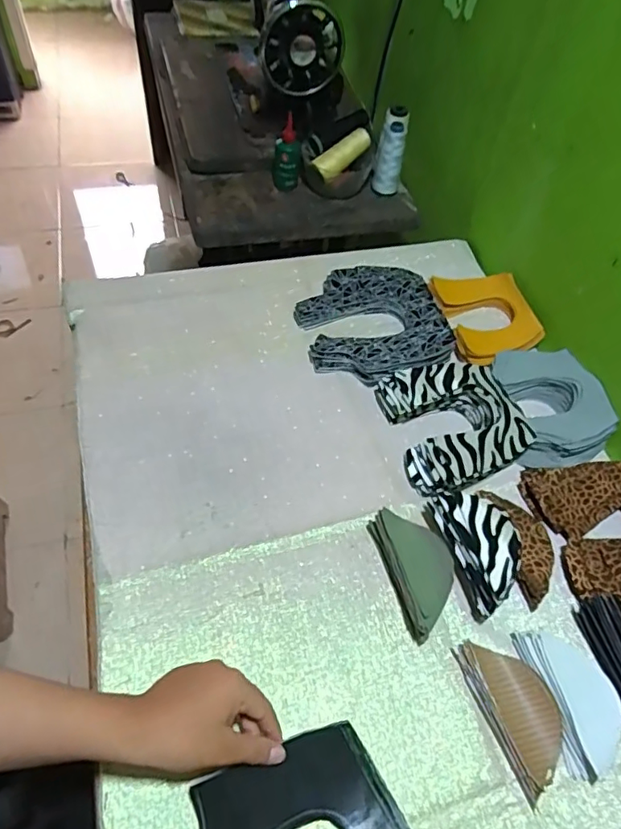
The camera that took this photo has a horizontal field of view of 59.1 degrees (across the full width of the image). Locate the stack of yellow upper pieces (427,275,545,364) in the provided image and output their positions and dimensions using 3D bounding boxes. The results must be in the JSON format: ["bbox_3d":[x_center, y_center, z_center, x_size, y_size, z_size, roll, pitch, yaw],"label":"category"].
[{"bbox_3d":[0.244,-0.135,0.762,0.125,0.031,0.158,-5,55,-11],"label":"stack of yellow upper pieces"}]

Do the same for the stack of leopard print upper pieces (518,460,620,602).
[{"bbox_3d":[0.321,0.112,0.583,0.136,0.049,0.157,-8,56,-13],"label":"stack of leopard print upper pieces"}]

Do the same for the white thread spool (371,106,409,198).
[{"bbox_3d":[0.135,-0.440,0.927,0.048,0.116,0.050,11,54,1],"label":"white thread spool"}]

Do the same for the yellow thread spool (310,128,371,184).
[{"bbox_3d":[0.056,-0.435,0.920,0.115,0.038,0.035,-38,64,-2],"label":"yellow thread spool"}]

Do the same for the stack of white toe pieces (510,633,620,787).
[{"bbox_3d":[0.234,0.251,0.488,0.060,0.029,0.119,-13,57,-16],"label":"stack of white toe pieces"}]

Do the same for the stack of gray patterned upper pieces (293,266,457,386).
[{"bbox_3d":[0.085,-0.122,0.739,0.187,0.033,0.195,-10,56,-14],"label":"stack of gray patterned upper pieces"}]

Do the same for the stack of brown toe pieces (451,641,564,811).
[{"bbox_3d":[0.181,0.258,0.482,0.059,0.024,0.122,-14,57,-16],"label":"stack of brown toe pieces"}]

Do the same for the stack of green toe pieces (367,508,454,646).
[{"bbox_3d":[0.103,0.151,0.534,0.055,0.048,0.118,-6,55,-11],"label":"stack of green toe pieces"}]

